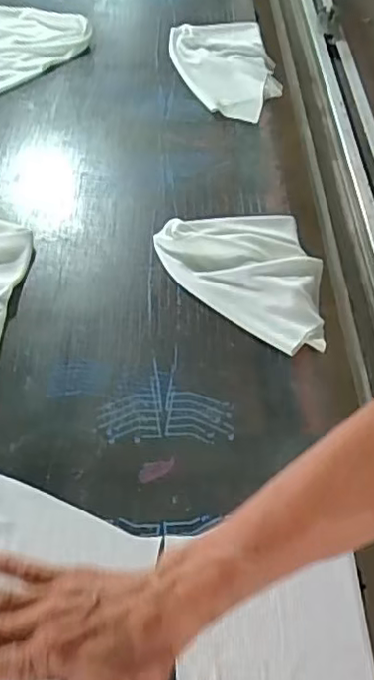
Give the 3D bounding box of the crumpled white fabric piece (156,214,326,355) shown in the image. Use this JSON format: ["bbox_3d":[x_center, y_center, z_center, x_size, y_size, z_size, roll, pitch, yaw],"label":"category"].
[{"bbox_3d":[0.070,-0.070,0.675,0.159,0.020,0.196,-16,54,-12],"label":"crumpled white fabric piece"}]

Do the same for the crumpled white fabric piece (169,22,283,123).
[{"bbox_3d":[0.059,-0.427,0.966,0.157,0.025,0.279,-6,52,-5],"label":"crumpled white fabric piece"}]

